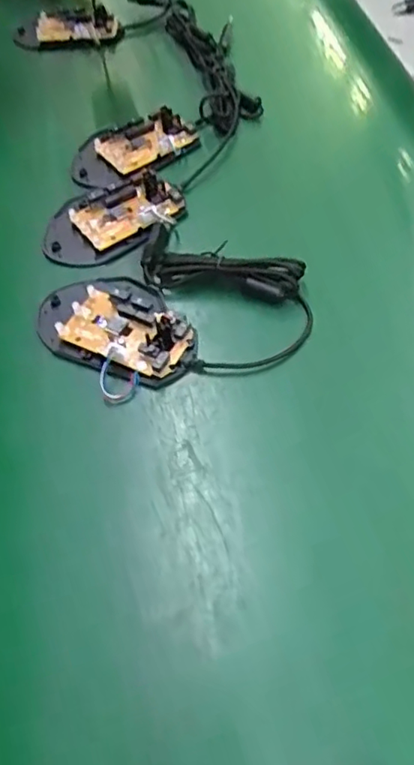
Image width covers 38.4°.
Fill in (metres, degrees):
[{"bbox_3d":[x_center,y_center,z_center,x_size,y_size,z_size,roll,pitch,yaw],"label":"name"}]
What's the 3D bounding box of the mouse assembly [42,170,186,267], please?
[{"bbox_3d":[-0.075,-0.127,0.445,0.102,0.018,0.078,-33,62,-18],"label":"mouse assembly"}]

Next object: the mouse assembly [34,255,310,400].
[{"bbox_3d":[-0.021,-0.047,0.387,0.170,0.022,0.105,-13,56,-5],"label":"mouse assembly"}]

